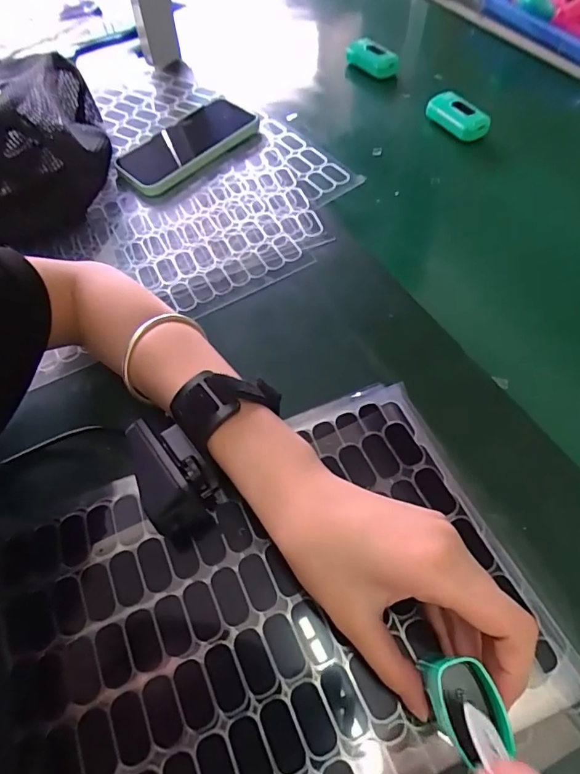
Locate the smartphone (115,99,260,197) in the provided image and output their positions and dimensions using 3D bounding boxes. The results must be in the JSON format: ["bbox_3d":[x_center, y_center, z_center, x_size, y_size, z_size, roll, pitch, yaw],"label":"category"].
[{"bbox_3d":[-0.110,-0.254,0.509,0.144,0.015,0.085,-39,64,-14],"label":"smartphone"}]

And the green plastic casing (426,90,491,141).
[{"bbox_3d":[0.180,-0.293,0.524,0.035,0.026,0.069,-30,61,-17],"label":"green plastic casing"}]

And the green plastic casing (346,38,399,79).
[{"bbox_3d":[0.104,-0.413,0.608,0.070,0.034,0.023,32,63,20],"label":"green plastic casing"}]

